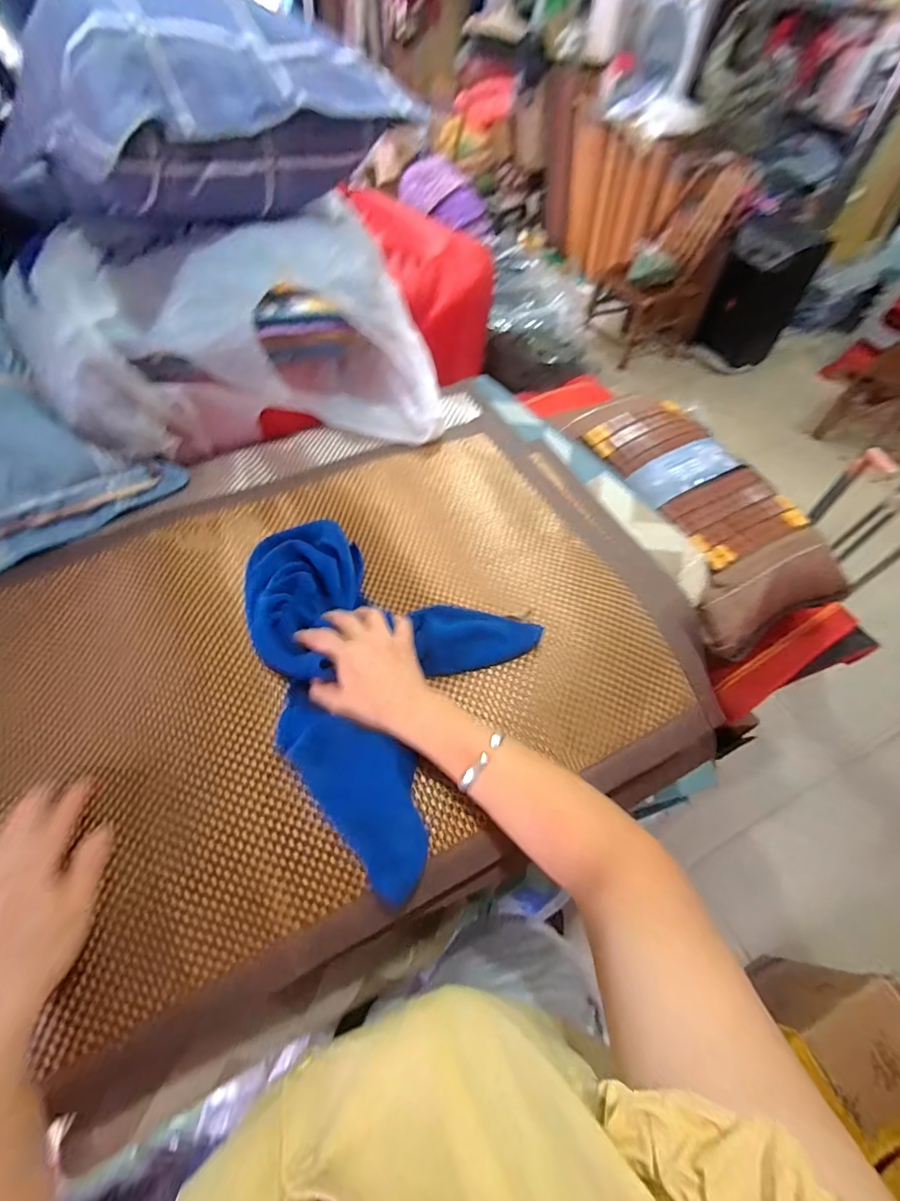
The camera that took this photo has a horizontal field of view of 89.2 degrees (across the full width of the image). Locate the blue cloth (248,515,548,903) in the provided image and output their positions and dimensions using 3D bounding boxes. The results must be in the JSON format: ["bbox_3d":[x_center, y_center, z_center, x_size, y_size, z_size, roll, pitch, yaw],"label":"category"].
[{"bbox_3d":[-0.108,0.056,0.438,0.316,0.048,0.256,28,64,16],"label":"blue cloth"}]

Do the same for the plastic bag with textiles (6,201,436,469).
[{"bbox_3d":[-0.290,-0.337,0.599,0.516,0.202,0.245,-9,60,-5],"label":"plastic bag with textiles"}]

